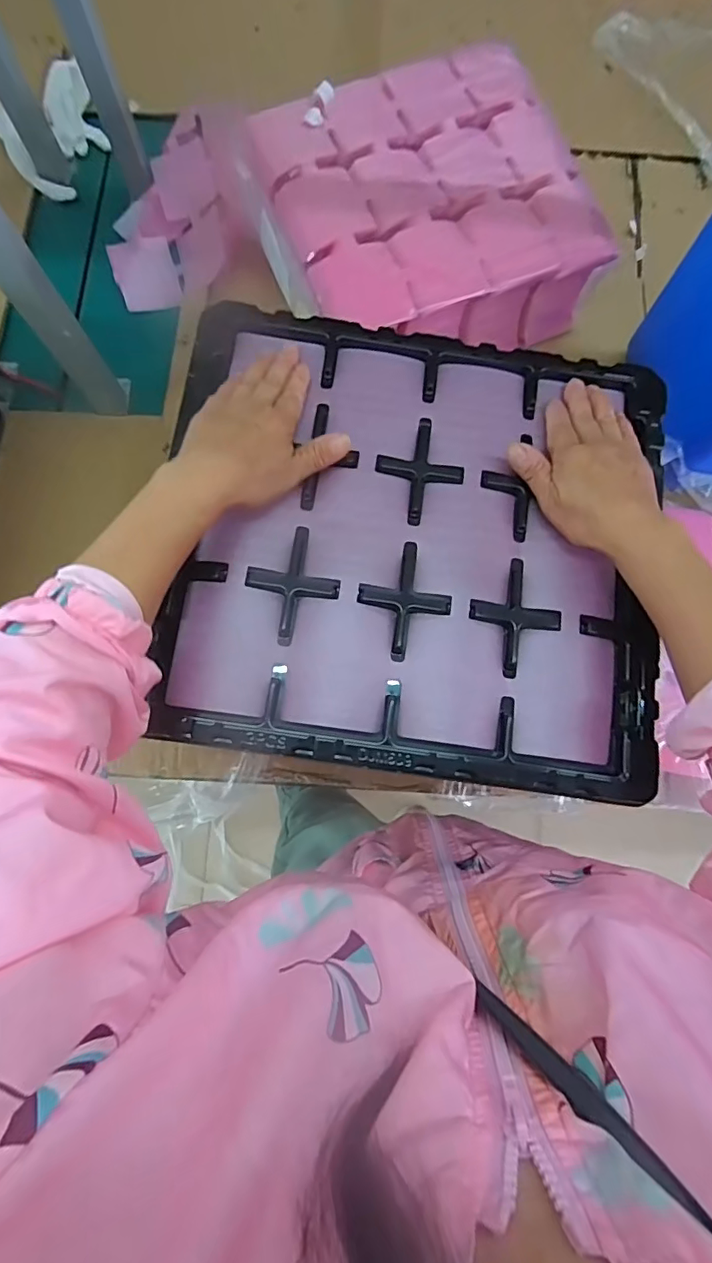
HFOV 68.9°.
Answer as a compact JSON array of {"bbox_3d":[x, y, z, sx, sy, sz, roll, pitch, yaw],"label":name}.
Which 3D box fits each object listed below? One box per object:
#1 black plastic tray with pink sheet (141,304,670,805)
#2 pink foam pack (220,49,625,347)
[{"bbox_3d":[0.043,-0.069,0.385,0.357,0.017,0.332,8,78,0],"label":"black plastic tray with pink sheet"},{"bbox_3d":[0.067,-0.458,0.596,0.322,0.129,0.304,-23,80,-6],"label":"pink foam pack"}]

